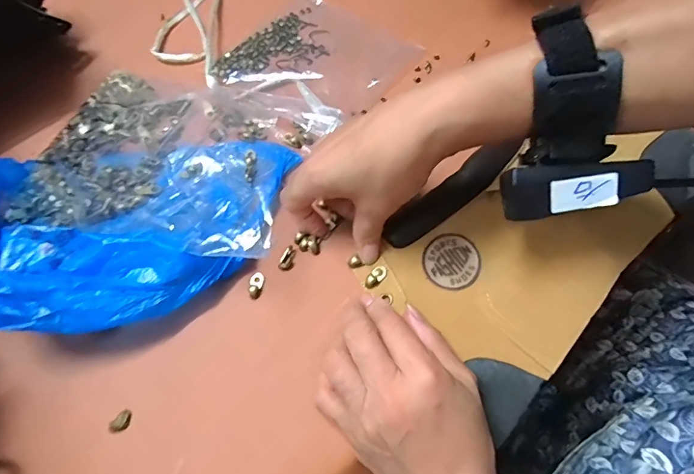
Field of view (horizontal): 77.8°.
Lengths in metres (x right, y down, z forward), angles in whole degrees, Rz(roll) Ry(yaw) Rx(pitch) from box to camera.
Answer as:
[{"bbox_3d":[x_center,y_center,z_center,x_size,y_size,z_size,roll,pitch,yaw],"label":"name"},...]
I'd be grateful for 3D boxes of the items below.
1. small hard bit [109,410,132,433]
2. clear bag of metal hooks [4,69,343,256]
[{"bbox_3d":[-0.141,0.116,0.268,0.009,0.004,0.015,34,71,18],"label":"small hard bit"},{"bbox_3d":[-0.129,-0.079,0.347,0.238,0.039,0.193,14,63,11],"label":"clear bag of metal hooks"}]

